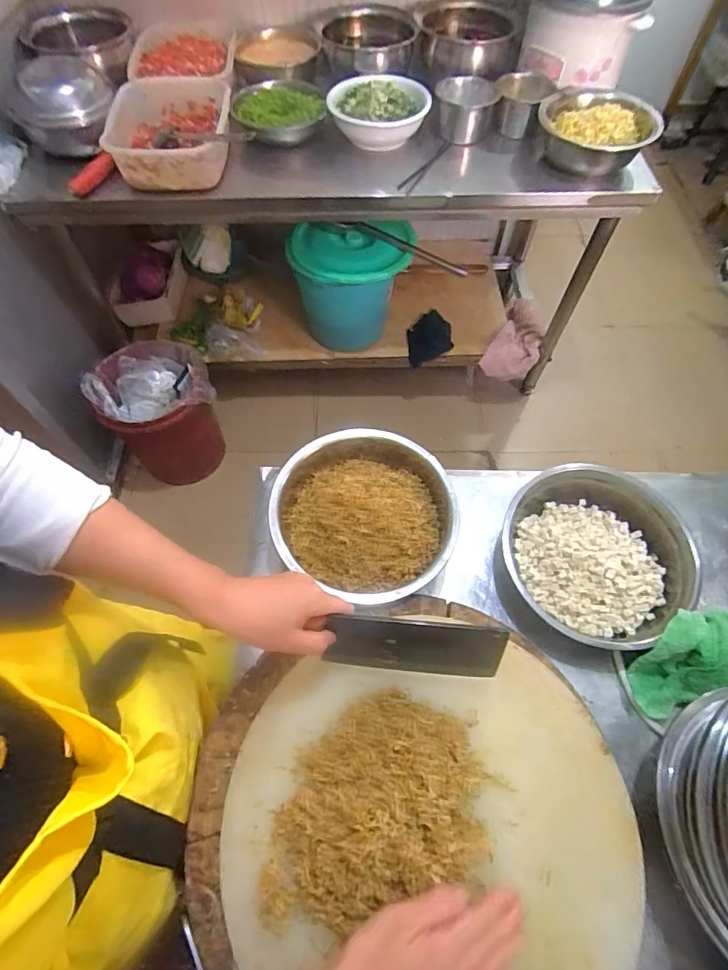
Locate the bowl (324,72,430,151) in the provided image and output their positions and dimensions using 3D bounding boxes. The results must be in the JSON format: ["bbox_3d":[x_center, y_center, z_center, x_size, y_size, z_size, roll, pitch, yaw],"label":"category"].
[{"bbox_3d":[0.038,-0.923,1.214,0.245,0.089,0.190,9,61,5],"label":"bowl"}]

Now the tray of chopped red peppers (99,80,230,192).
[{"bbox_3d":[-0.450,-0.817,1.136,0.284,0.087,0.349,-6,60,-3],"label":"tray of chopped red peppers"}]

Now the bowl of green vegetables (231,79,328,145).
[{"bbox_3d":[-0.209,-0.937,1.231,0.222,0.066,0.171,-3,60,-2],"label":"bowl of green vegetables"}]

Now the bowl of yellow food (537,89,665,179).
[{"bbox_3d":[0.552,-0.853,1.202,0.278,0.117,0.226,34,66,18],"label":"bowl of yellow food"}]

